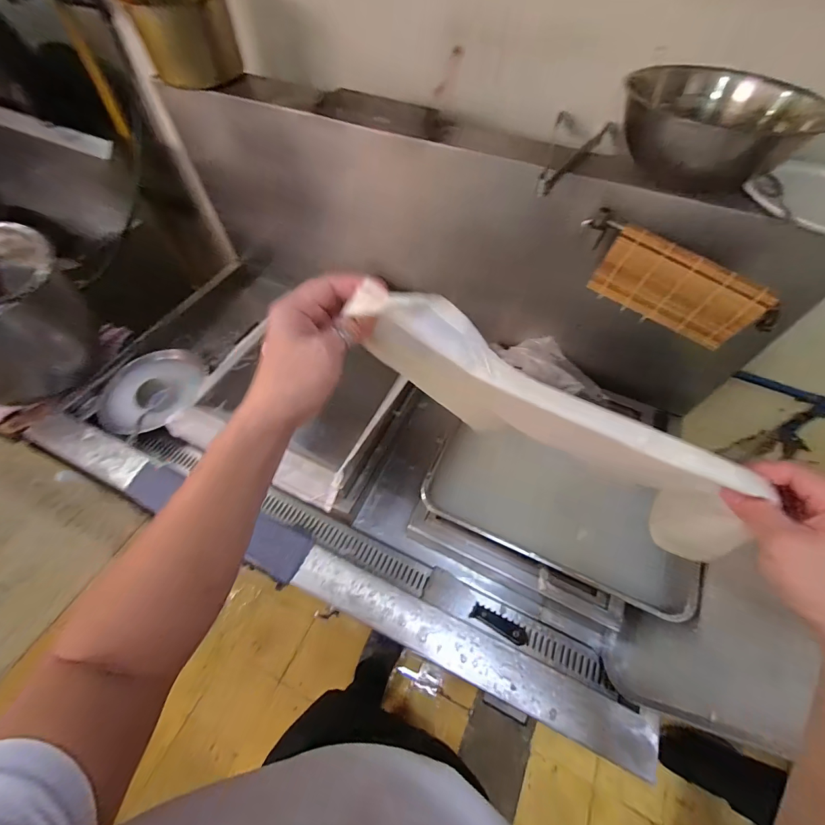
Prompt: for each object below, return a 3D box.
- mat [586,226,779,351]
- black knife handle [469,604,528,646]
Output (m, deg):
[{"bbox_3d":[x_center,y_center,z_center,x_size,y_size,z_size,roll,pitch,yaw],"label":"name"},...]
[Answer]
[{"bbox_3d":[0.440,-0.205,0.628,0.243,0.130,0.024,29,60,15],"label":"mat"},{"bbox_3d":[0.168,0.409,0.712,0.111,0.010,0.030,24,59,13],"label":"black knife handle"}]

